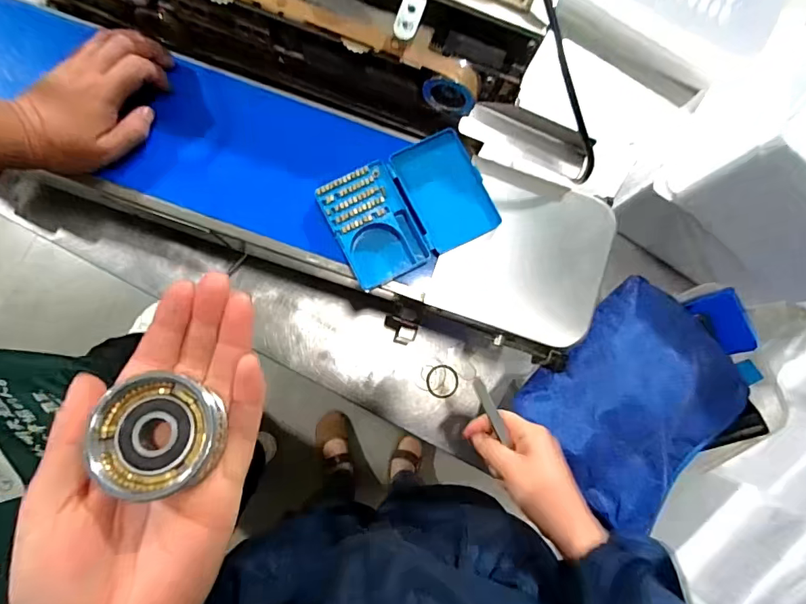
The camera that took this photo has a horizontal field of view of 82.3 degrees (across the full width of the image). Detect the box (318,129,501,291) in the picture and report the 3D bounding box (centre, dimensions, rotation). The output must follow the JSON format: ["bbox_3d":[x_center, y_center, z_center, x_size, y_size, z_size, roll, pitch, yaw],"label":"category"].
[{"bbox_3d":[0.007,-0.087,0.425,0.145,0.018,0.100,-27,86,-8],"label":"box"}]

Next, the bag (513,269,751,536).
[{"bbox_3d":[0.239,0.095,0.461,0.205,0.033,0.175,-40,88,-8],"label":"bag"}]

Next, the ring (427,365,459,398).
[{"bbox_3d":[0.049,0.099,0.576,0.040,0.005,0.041,1,83,-5],"label":"ring"}]

